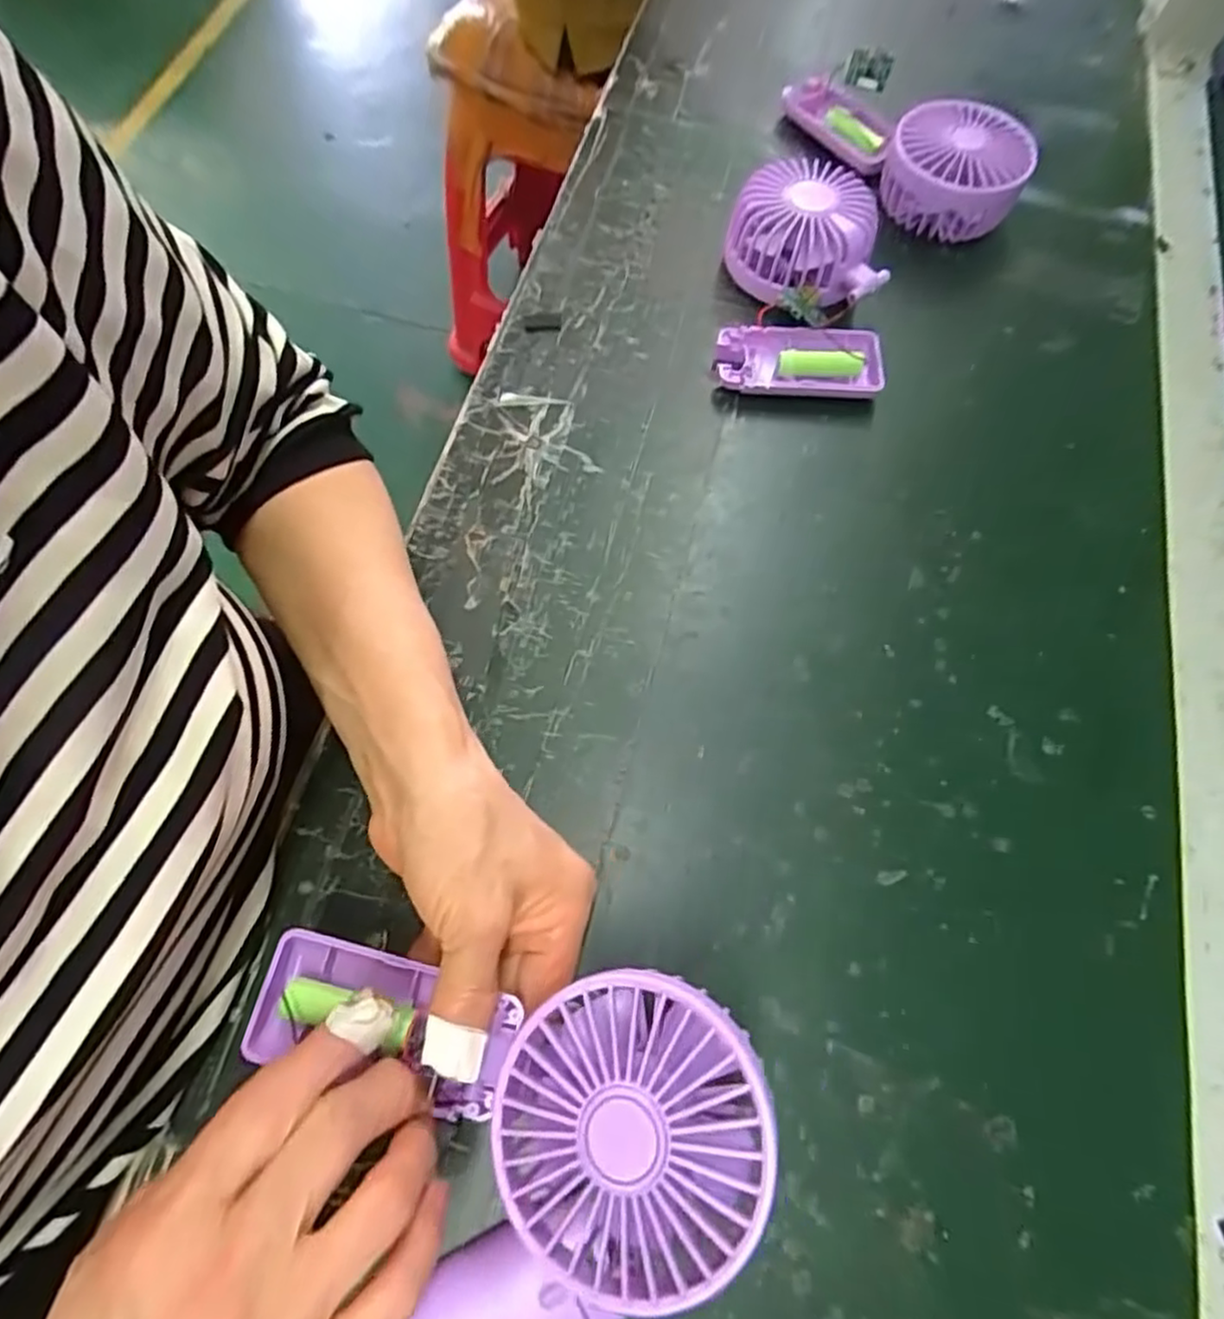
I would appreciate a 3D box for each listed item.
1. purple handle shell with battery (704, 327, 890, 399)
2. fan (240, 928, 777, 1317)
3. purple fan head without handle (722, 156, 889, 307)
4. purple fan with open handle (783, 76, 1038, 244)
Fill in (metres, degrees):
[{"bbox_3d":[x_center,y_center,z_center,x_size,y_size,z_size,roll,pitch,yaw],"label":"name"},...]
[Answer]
[{"bbox_3d":[0.107,-0.171,0.404,0.094,0.018,0.043,4,69,-1],"label":"purple handle shell with battery"},{"bbox_3d":[-0.038,0.137,0.228,0.176,0.027,0.083,8,68,21],"label":"fan"},{"bbox_3d":[0.117,-0.254,0.418,0.094,0.047,0.080,10,69,2],"label":"purple fan head without handle"},{"bbox_3d":[0.196,-0.349,0.460,0.083,0.044,0.175,-23,71,-11],"label":"purple fan with open handle"}]

